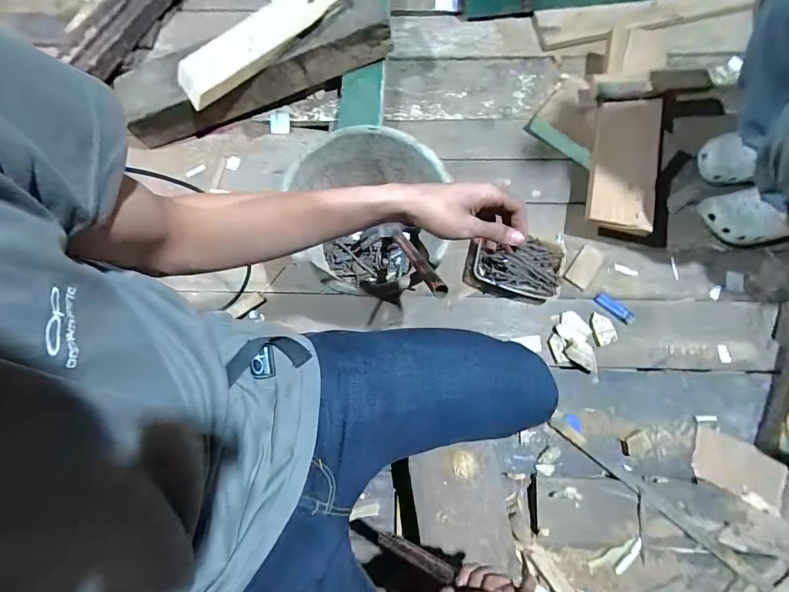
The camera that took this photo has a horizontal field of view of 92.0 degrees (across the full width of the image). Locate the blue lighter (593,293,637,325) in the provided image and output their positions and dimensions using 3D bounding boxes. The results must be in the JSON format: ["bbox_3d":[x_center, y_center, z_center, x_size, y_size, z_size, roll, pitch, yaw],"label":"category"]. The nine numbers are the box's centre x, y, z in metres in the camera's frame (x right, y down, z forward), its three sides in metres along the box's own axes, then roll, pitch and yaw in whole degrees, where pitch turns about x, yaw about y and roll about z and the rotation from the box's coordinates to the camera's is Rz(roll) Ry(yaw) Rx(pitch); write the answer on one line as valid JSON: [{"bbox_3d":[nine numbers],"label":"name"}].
[{"bbox_3d":[0.437,0.025,0.755,0.081,0.016,0.022,41,78,10],"label":"blue lighter"}]

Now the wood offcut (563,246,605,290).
[{"bbox_3d":[0.392,-0.061,0.785,0.049,0.008,0.095,35,77,9],"label":"wood offcut"}]

